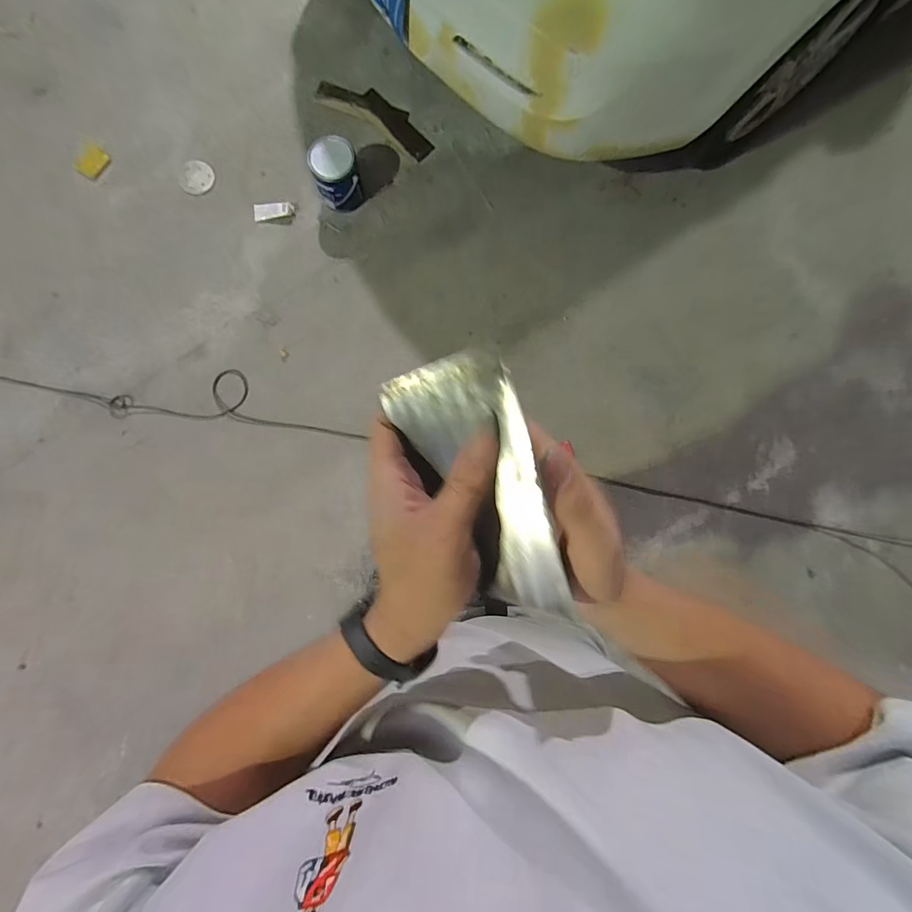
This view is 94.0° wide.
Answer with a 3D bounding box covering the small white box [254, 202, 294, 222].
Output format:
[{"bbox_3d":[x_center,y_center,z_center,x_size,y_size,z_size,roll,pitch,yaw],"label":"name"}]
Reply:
[{"bbox_3d":[-0.622,-0.827,1.443,0.138,0.033,0.047,-5,85,-3],"label":"small white box"}]

